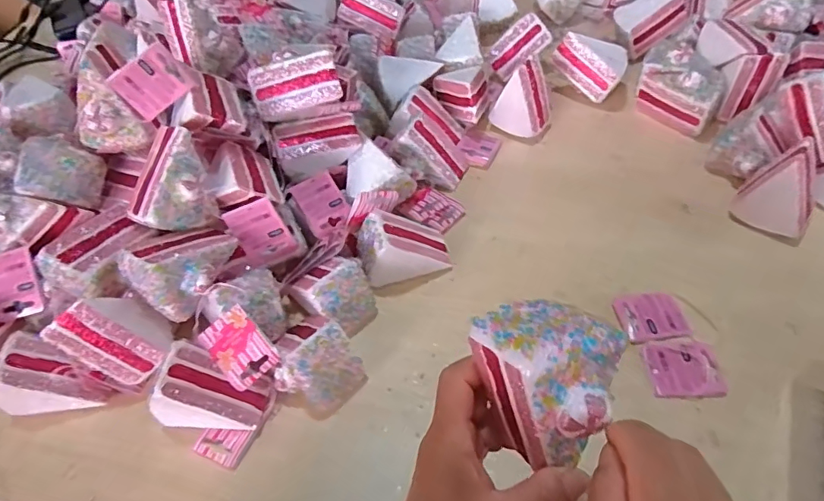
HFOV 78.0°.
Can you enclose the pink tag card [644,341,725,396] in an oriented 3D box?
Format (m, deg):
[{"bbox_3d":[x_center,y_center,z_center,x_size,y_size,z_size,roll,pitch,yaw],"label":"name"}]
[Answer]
[{"bbox_3d":[0.237,0.101,0.442,0.059,0.010,0.051,-2,53,3],"label":"pink tag card"}]

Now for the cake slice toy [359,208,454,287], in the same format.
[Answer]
[{"bbox_3d":[-0.008,-0.006,0.503,0.090,0.065,0.050,-20,54,-10],"label":"cake slice toy"}]

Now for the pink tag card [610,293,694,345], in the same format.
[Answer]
[{"bbox_3d":[0.223,0.062,0.472,0.057,0.008,0.046,-8,59,0],"label":"pink tag card"}]

